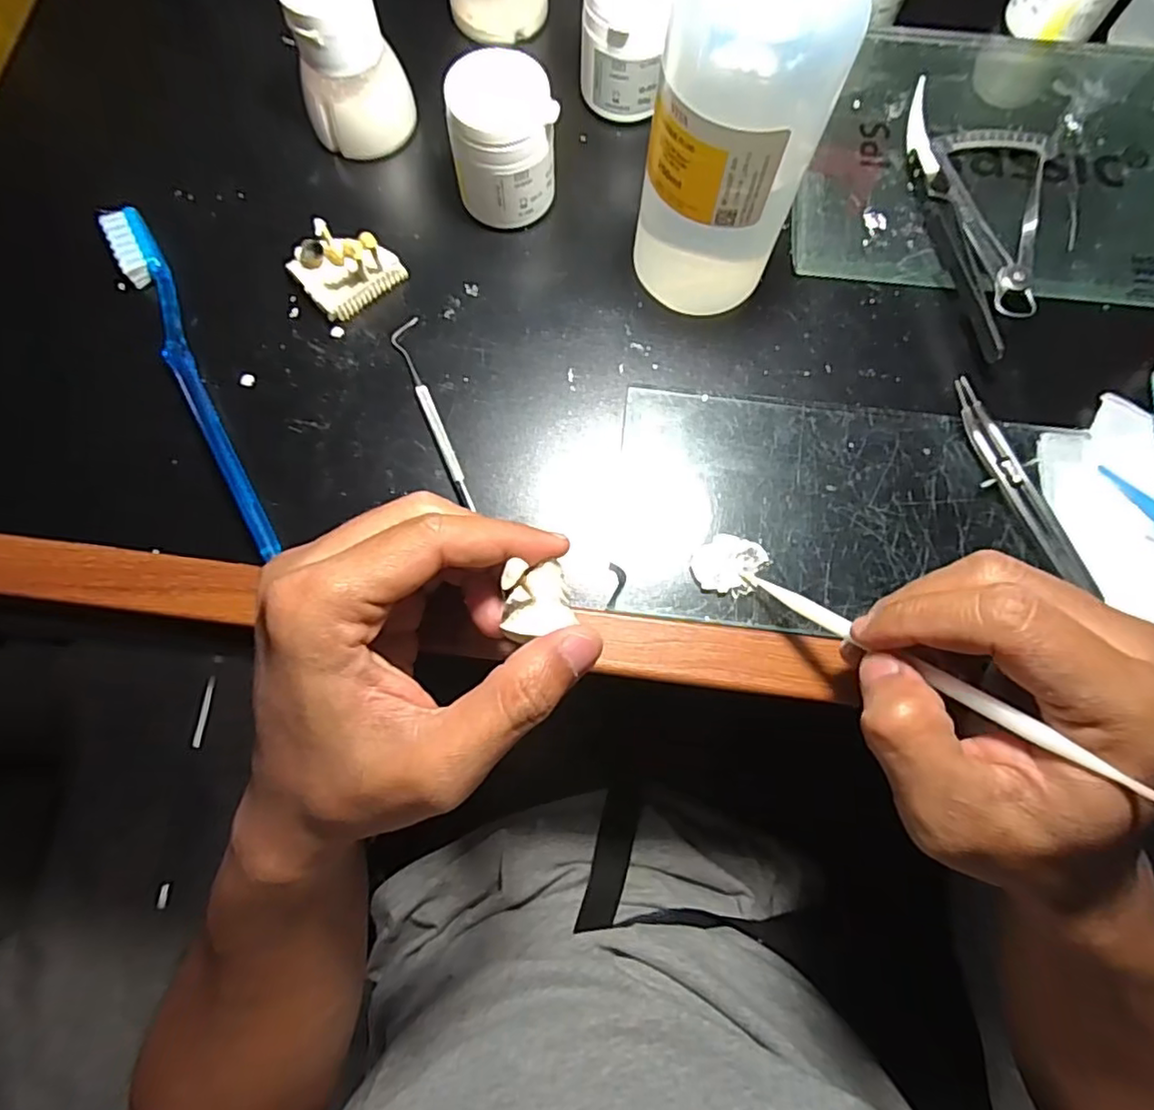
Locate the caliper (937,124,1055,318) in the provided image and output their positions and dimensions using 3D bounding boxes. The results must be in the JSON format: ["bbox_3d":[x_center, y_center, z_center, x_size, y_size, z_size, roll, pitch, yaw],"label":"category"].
[{"bbox_3d":[0.191,-0.163,0.290,0.053,0.011,0.106,16,76,2],"label":"caliper"}]

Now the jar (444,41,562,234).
[{"bbox_3d":[-0.032,-0.179,0.276,0.043,0.055,0.041,-6,76,-3],"label":"jar"}]

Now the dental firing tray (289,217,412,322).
[{"bbox_3d":[-0.105,-0.132,0.275,0.041,0.030,0.035,-39,80,-10],"label":"dental firing tray"}]

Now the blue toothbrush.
[{"bbox_3d":[-0.167,-0.077,0.269,0.015,0.015,0.183,-26,78,-7],"label":"blue toothbrush"}]

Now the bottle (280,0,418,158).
[{"bbox_3d":[-0.104,-0.222,0.281,0.050,0.065,0.042,-21,78,-6],"label":"bottle"}]

